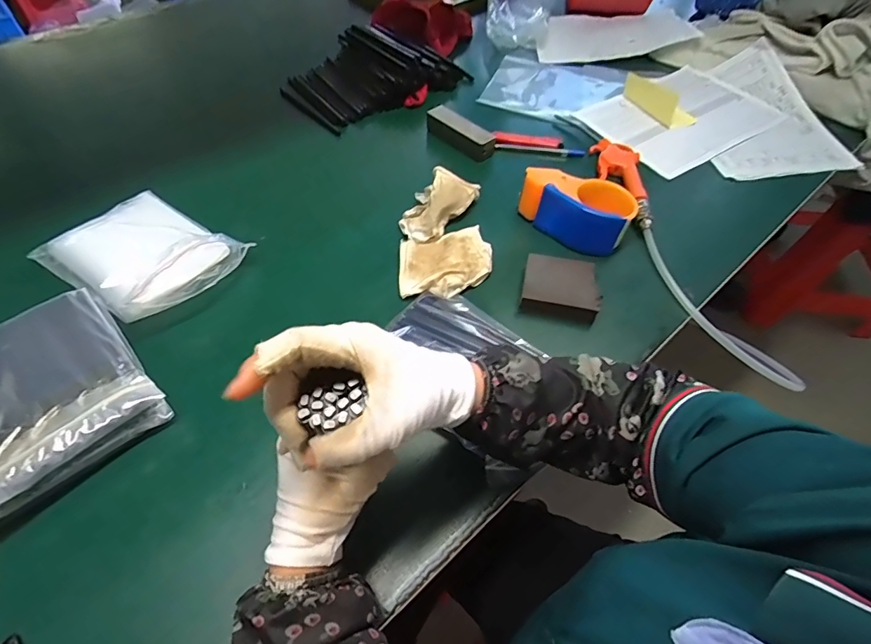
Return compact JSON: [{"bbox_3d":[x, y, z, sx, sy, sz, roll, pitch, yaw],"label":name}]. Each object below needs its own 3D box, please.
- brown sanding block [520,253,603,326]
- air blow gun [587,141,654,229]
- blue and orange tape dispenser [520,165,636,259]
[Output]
[{"bbox_3d":[0.140,-0.039,0.493,0.079,0.022,0.075,12,55,8],"label":"brown sanding block"},{"bbox_3d":[0.263,-0.197,0.604,0.055,0.026,0.193,-3,54,-3],"label":"air blow gun"},{"bbox_3d":[0.171,-0.138,0.543,0.136,0.065,0.068,22,57,14],"label":"blue and orange tape dispenser"}]

